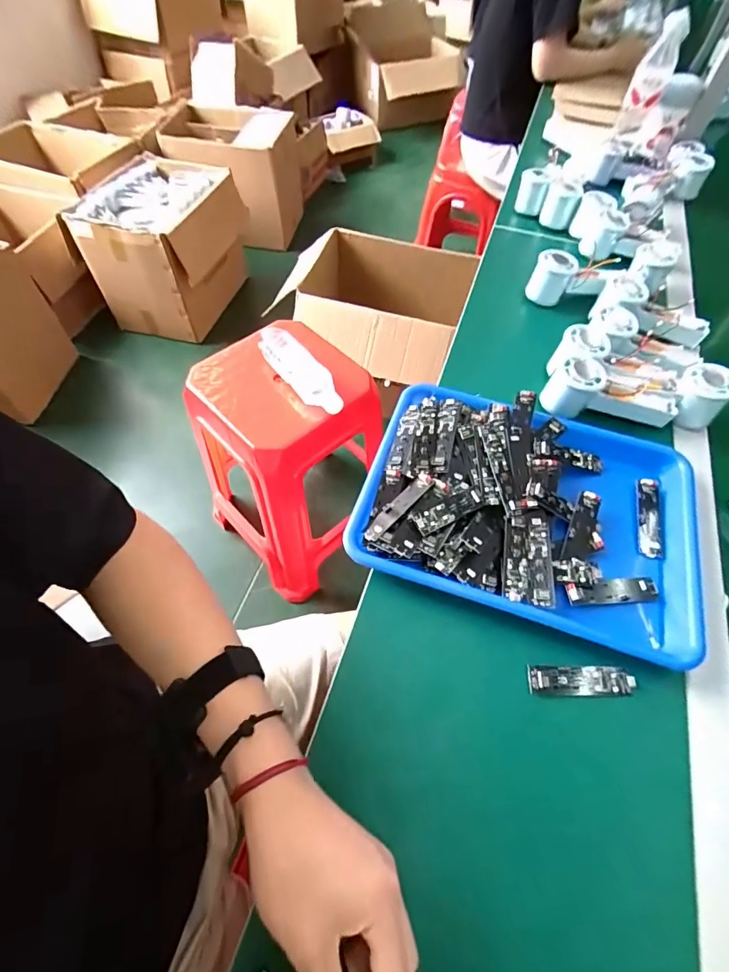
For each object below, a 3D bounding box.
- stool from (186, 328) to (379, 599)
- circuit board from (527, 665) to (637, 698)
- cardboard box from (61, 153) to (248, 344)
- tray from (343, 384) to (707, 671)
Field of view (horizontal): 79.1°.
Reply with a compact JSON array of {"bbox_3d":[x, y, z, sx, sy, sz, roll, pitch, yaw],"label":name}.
[{"bbox_3d":[-0.176,-0.050,1.032,0.355,0.526,0.325,37,63,21],"label":"stool"},{"bbox_3d":[0.190,0.171,0.386,0.091,0.006,0.024,2,56,0],"label":"circuit board"},{"bbox_3d":[-0.711,-0.880,1.646,0.391,0.418,0.522,14,57,8],"label":"cardboard box"},{"bbox_3d":[0.177,0.018,0.464,0.349,0.044,0.260,16,57,9],"label":"tray"}]

